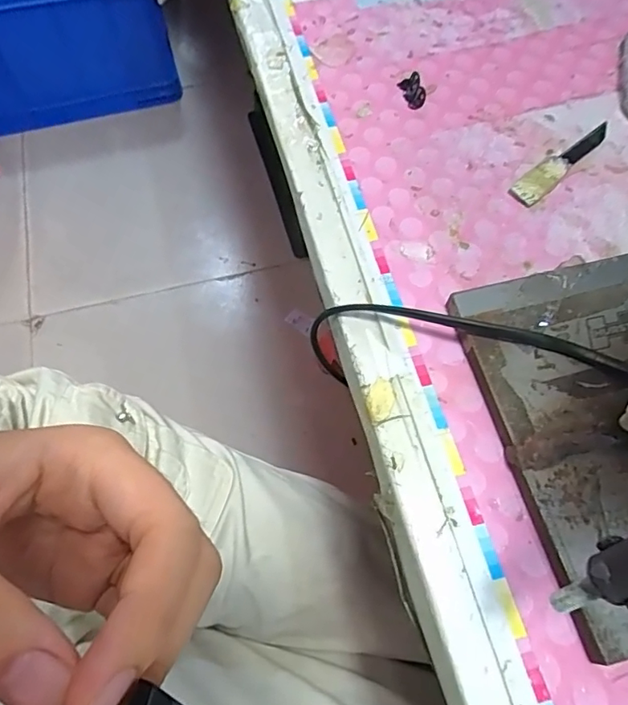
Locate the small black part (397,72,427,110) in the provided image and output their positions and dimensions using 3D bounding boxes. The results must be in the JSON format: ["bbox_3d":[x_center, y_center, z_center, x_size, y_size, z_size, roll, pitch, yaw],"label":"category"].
[{"bbox_3d":[0.057,-0.152,0.305,0.011,0.008,0.022,-14,66,-7],"label":"small black part"}]

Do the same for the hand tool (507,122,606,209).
[{"bbox_3d":[0.136,-0.104,0.288,0.083,0.006,0.015,-41,72,-17],"label":"hand tool"}]

